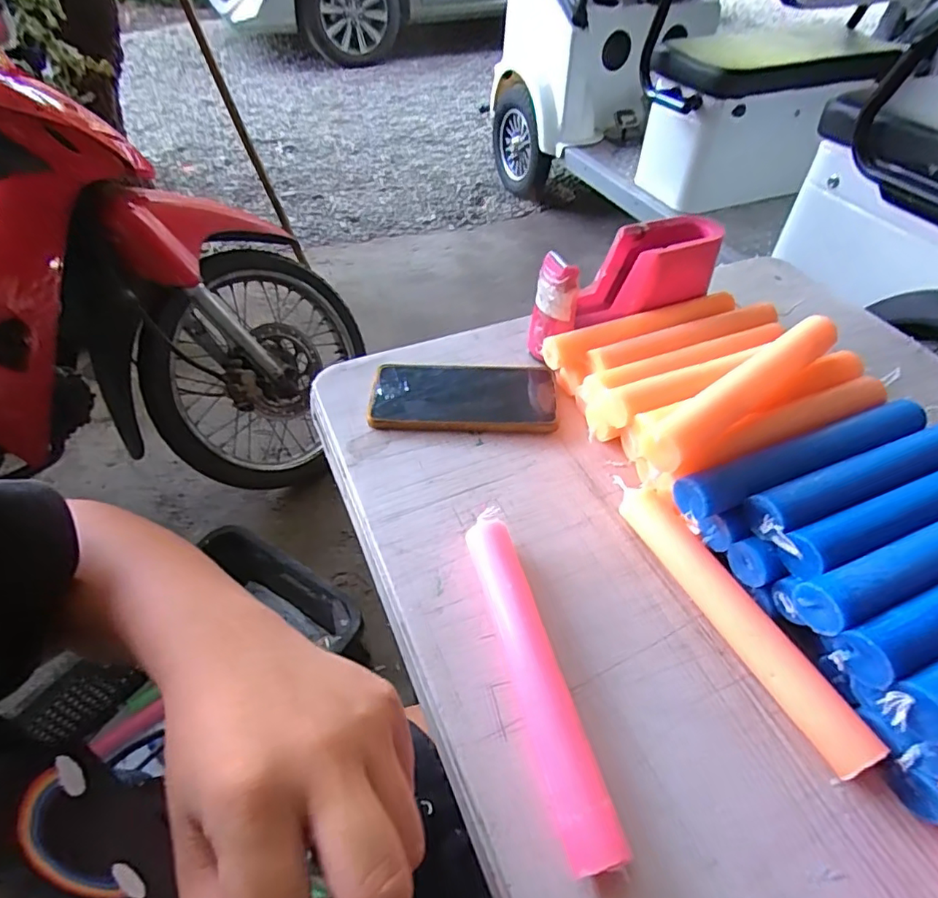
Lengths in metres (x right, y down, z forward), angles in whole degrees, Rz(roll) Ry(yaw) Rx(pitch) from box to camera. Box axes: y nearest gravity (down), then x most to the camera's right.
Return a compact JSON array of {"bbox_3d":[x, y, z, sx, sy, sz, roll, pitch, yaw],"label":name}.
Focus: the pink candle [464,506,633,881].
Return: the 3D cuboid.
[{"bbox_3d":[0.038,0.126,0.324,0.035,0.032,0.199,-11,49,-10],"label":"pink candle"}]

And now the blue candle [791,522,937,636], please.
[{"bbox_3d":[0.277,0.057,0.320,0.198,0.021,0.029,-17,51,-15],"label":"blue candle"}]

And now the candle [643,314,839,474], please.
[{"bbox_3d":[0.190,-0.043,0.367,0.192,0.029,0.024,-30,55,-24],"label":"candle"}]

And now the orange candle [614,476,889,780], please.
[{"bbox_3d":[0.161,0.102,0.352,0.032,0.027,0.201,-21,52,-18],"label":"orange candle"}]

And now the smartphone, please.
[{"bbox_3d":[-0.005,-0.046,0.491,0.162,0.015,0.079,1,48,0],"label":"smartphone"}]

